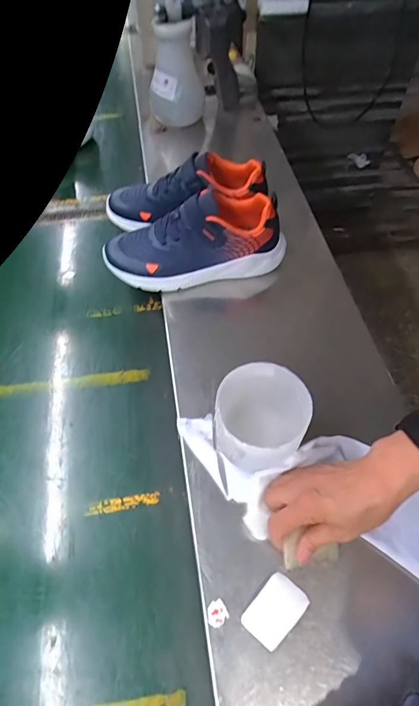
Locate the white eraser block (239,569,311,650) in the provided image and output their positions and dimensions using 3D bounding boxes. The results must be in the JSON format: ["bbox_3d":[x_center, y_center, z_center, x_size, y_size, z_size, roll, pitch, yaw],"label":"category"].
[{"bbox_3d":[0.059,0.231,0.371,0.039,0.005,0.055,37,64,21],"label":"white eraser block"}]

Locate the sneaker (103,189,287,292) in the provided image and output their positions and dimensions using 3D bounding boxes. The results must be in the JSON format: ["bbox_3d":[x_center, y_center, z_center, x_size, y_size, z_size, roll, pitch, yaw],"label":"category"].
[{"bbox_3d":[-0.019,-0.158,0.571,0.244,0.101,0.090,-16,58,-10],"label":"sneaker"}]

